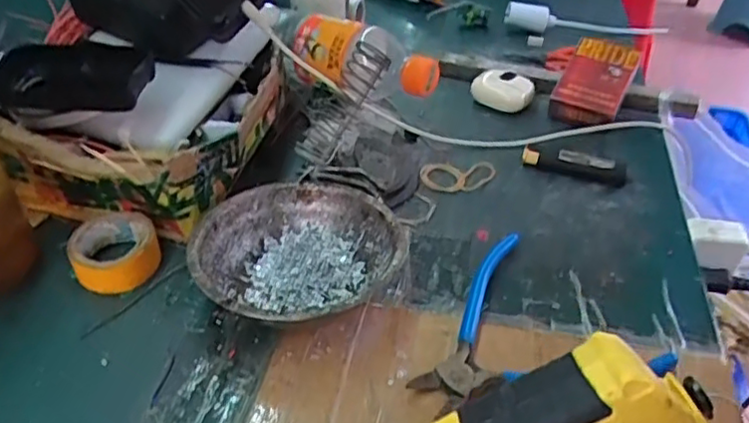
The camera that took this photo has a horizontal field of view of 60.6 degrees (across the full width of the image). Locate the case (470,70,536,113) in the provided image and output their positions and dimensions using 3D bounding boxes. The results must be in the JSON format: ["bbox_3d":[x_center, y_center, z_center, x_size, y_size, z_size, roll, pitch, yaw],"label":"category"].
[{"bbox_3d":[0.117,-0.112,0.584,0.054,0.021,0.043,10,42,11],"label":"case"}]

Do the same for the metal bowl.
[{"bbox_3d":[-0.047,0.032,0.401,0.123,0.044,0.122,0,41,0],"label":"metal bowl"}]

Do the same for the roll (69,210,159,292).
[{"bbox_3d":[-0.171,0.023,0.421,0.052,0.025,0.059,-21,45,-23],"label":"roll"}]

